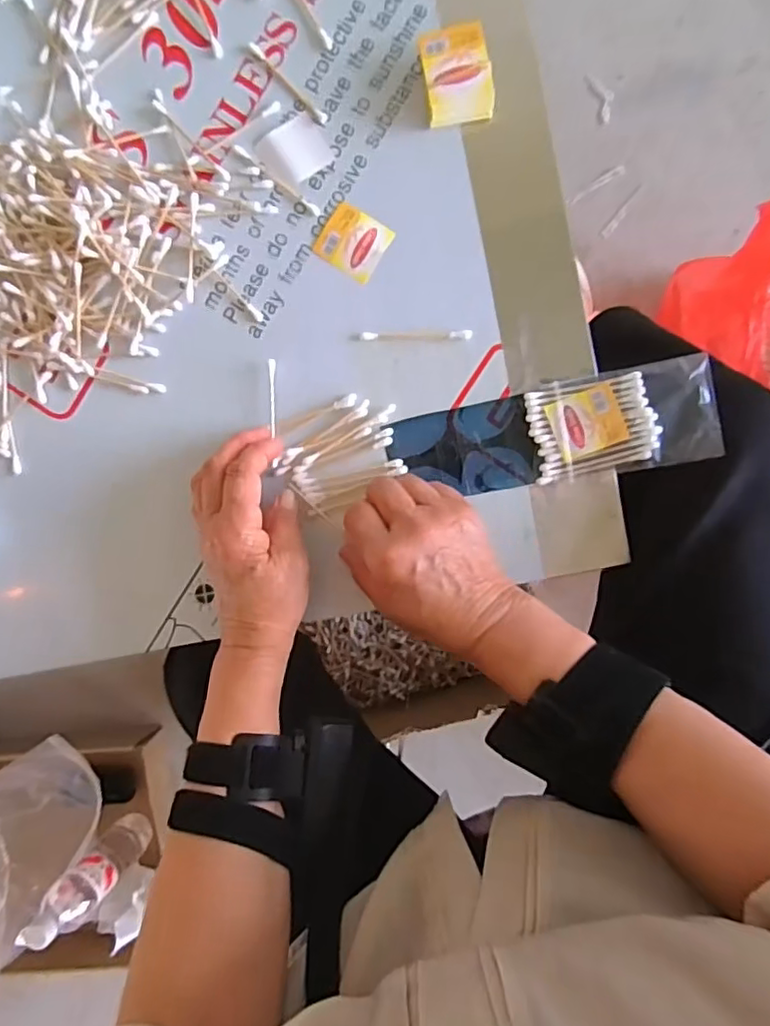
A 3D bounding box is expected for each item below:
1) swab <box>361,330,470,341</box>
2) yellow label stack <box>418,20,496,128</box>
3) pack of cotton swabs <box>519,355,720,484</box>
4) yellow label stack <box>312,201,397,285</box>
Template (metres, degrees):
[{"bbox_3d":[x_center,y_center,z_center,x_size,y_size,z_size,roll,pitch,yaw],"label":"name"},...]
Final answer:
[{"bbox_3d":[0.021,-0.119,0.405,0.073,0.004,0.006,1,93,5],"label":"swab"},{"bbox_3d":[0.046,-0.277,0.385,0.041,0.022,0.054,-9,92,5],"label":"yellow label stack"},{"bbox_3d":[0.152,-0.059,0.390,0.111,0.023,0.064,-10,92,5],"label":"pack of cotton swabs"},{"bbox_3d":[-0.021,-0.182,0.407,0.043,0.004,0.039,33,95,2],"label":"yellow label stack"}]

